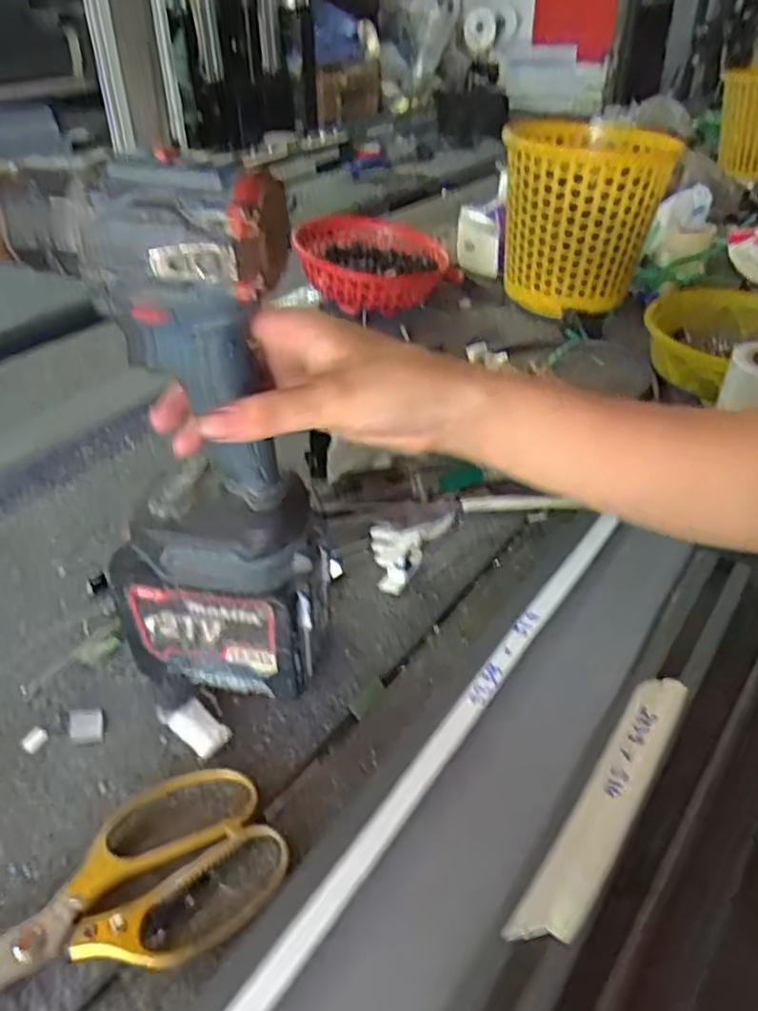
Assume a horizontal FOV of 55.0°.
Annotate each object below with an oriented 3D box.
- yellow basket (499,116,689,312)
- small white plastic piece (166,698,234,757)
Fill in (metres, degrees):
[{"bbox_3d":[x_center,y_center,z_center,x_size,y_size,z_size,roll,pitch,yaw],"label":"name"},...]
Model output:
[{"bbox_3d":[0.241,-0.348,0.882,0.162,0.175,0.198,7,37,10],"label":"yellow basket"},{"bbox_3d":[-0.100,0.125,0.406,0.037,0.010,0.020,28,45,32],"label":"small white plastic piece"}]

